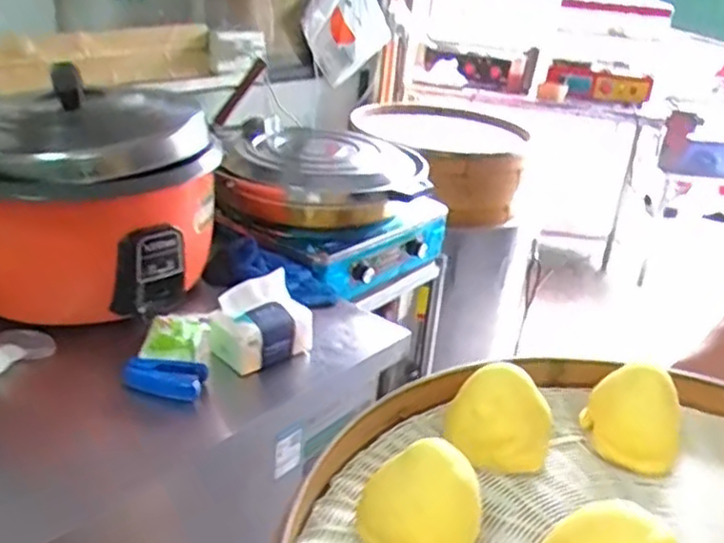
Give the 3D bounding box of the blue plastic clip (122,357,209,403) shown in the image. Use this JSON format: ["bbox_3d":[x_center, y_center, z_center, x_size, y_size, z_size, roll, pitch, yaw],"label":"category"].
[{"bbox_3d":[-0.261,0.141,0.928,0.111,0.037,0.044,7,26,2],"label":"blue plastic clip"}]

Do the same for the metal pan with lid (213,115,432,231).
[{"bbox_3d":[-0.083,-0.215,1.457,0.412,0.131,0.377,0,26,-11],"label":"metal pan with lid"}]

